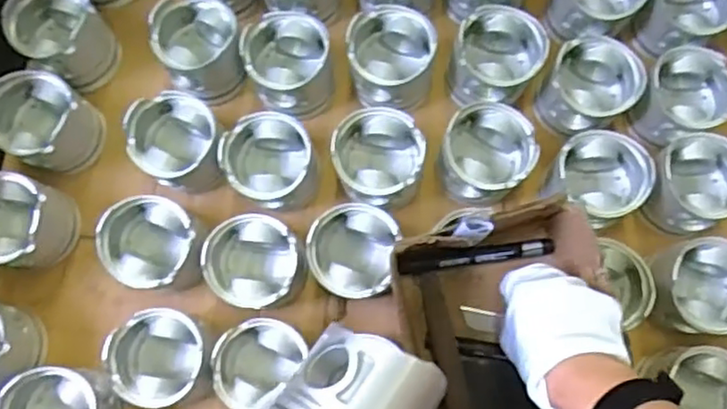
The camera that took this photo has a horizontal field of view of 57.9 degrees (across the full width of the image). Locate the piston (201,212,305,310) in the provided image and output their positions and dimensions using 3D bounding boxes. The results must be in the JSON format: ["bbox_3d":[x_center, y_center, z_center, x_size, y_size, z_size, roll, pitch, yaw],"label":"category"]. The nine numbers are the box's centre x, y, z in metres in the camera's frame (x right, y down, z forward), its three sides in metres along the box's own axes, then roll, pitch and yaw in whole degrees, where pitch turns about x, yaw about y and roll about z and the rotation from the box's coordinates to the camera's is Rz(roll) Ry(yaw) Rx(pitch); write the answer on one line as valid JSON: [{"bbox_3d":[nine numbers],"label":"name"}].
[{"bbox_3d":[-0.113,0.064,0.692,0.089,0.092,0.088,0,75,1],"label":"piston"}]

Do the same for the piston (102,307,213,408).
[{"bbox_3d":[-0.196,0.157,0.671,0.094,0.093,0.094,0,75,1],"label":"piston"}]

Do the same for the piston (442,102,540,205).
[{"bbox_3d":[0.130,-0.054,0.693,0.095,0.064,0.095,-3,75,0],"label":"piston"}]

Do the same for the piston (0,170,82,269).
[{"bbox_3d":[-0.368,0.021,0.704,0.097,0.090,0.093,0,75,1],"label":"piston"}]

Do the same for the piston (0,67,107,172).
[{"bbox_3d":[-0.350,-0.089,0.721,0.096,0.076,0.091,0,75,1],"label":"piston"}]

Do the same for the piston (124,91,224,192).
[{"bbox_3d":[-0.200,-0.069,0.715,0.090,0.077,0.093,0,75,1],"label":"piston"}]

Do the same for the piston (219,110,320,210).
[{"bbox_3d":[-0.100,-0.043,0.709,0.092,0.077,0.089,0,75,1],"label":"piston"}]

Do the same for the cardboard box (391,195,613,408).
[{"bbox_3d":[0.122,0.123,0.573,0.158,0.114,0.214,-8,75,-1],"label":"cardboard box"}]

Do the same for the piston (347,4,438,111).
[{"bbox_3d":[0.033,-0.157,0.735,0.098,0.080,0.103,4,75,2],"label":"piston"}]

